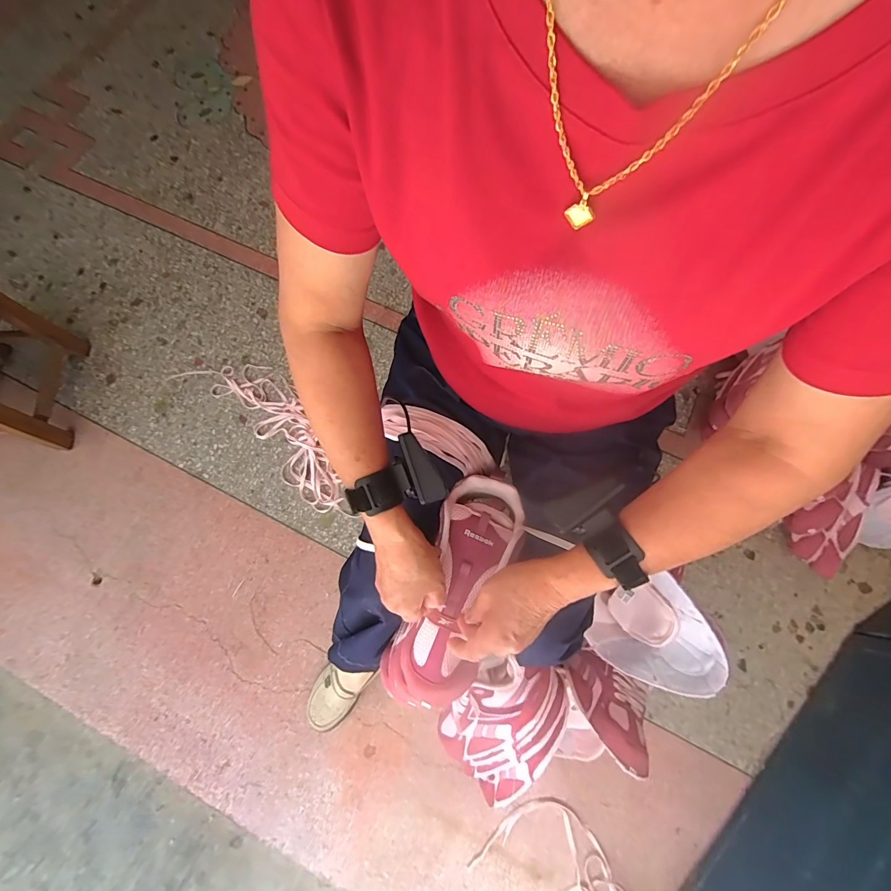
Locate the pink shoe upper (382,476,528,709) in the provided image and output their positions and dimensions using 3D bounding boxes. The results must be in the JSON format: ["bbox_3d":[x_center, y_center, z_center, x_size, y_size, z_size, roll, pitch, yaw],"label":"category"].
[{"bbox_3d":[0.014,0.159,0.463,0.094,0.068,0.252,22,77,6],"label":"pink shoe upper"}]

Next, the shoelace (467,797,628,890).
[{"bbox_3d":[0.209,0.745,0.707,0.271,0.017,0.171,34,77,9],"label":"shoelace"}]

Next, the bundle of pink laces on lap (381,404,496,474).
[{"bbox_3d":[-0.002,-0.004,0.492,0.157,0.036,0.049,28,74,-21],"label":"bundle of pink laces on lap"}]

